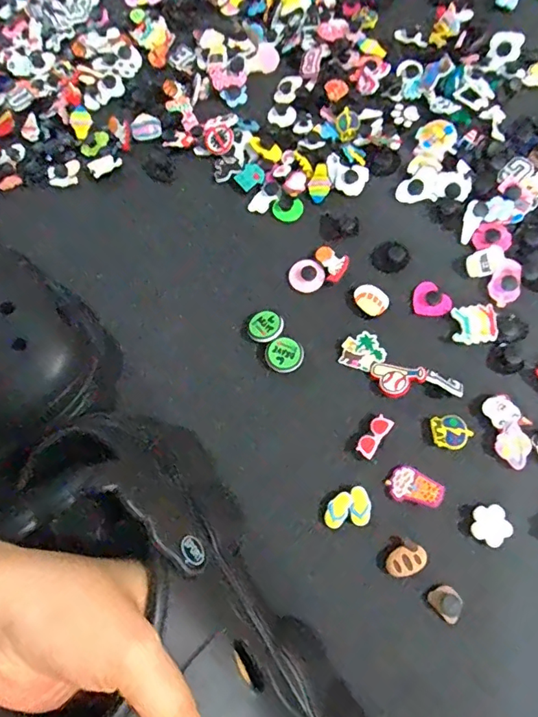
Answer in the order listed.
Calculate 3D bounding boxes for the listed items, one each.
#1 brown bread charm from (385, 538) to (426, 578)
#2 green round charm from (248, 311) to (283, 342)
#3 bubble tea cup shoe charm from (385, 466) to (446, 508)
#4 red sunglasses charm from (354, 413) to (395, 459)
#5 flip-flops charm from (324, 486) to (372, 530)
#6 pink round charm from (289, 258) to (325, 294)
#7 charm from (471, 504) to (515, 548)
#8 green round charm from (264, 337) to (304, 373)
[{"bbox_3d":[0.082,0.122,0.297,0.024,0.009,0.017,-36,72,-10],"label":"brown bread charm"},{"bbox_3d":[-0.003,-0.022,0.355,0.025,0.008,0.022,1,70,3],"label":"green round charm"},{"bbox_3d":[0.092,0.082,0.309,0.034,0.004,0.021,22,78,29],"label":"bubble tea cup shoe charm"},{"bbox_3d":[0.069,0.052,0.324,0.013,0.009,0.029,35,75,14],"label":"red sunglasses charm"},{"bbox_3d":[0.049,0.096,0.309,0.030,0.009,0.022,-20,70,-5],"label":"flip-flops charm"},{"bbox_3d":[0.028,-0.062,0.370,0.025,0.007,0.026,-1,70,2],"label":"pink round charm"},{"bbox_3d":[0.135,0.101,0.300,0.023,0.005,0.023,-1,70,2],"label":"charm"},{"bbox_3d":[0.011,-0.002,0.347,0.026,0.008,0.022,-19,70,-4],"label":"green round charm"}]

